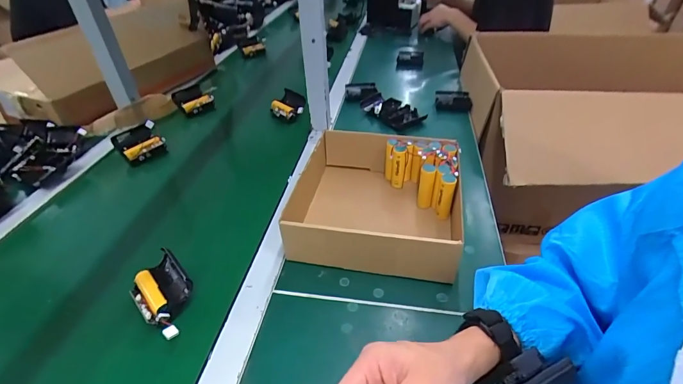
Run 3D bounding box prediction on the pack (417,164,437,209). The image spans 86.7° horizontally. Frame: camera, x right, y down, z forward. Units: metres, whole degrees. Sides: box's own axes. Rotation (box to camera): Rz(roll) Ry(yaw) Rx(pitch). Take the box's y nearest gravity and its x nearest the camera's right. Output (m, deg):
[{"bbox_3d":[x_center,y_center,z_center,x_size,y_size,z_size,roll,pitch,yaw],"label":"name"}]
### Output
[{"bbox_3d":[0.130,-0.004,0.560,0.023,0.082,0.025,8,40,10],"label":"pack"}]

